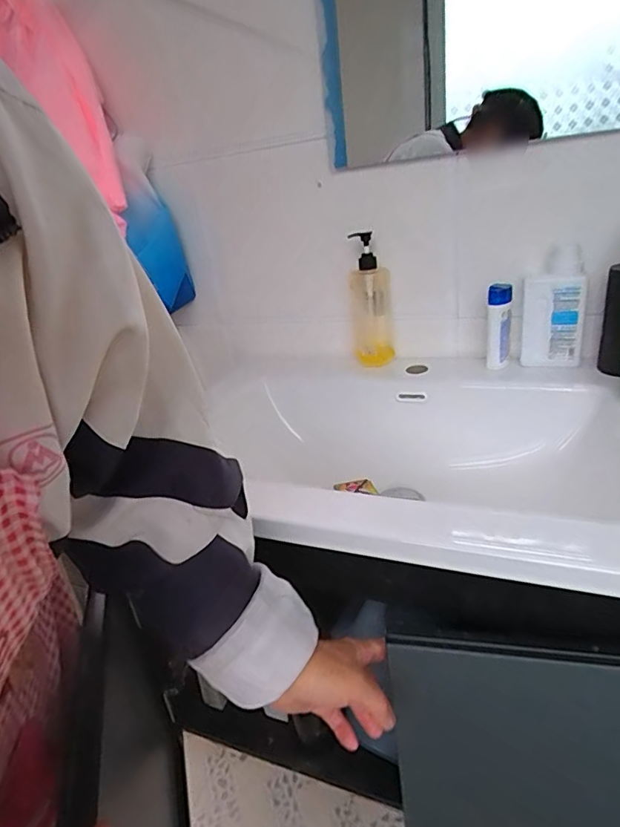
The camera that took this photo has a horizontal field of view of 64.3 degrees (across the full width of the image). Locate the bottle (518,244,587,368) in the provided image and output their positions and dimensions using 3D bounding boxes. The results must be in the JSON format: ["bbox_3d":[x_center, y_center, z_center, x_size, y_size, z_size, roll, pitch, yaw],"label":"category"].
[{"bbox_3d":[0.356,-0.150,0.723,0.086,0.160,0.053,6,28,22],"label":"bottle"}]

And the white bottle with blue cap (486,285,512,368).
[{"bbox_3d":[0.284,-0.125,0.746,0.037,0.133,0.027,3,27,16],"label":"white bottle with blue cap"}]

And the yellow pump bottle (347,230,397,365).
[{"bbox_3d":[0.106,-0.181,0.836,0.069,0.225,0.063,-7,26,-4],"label":"yellow pump bottle"}]

